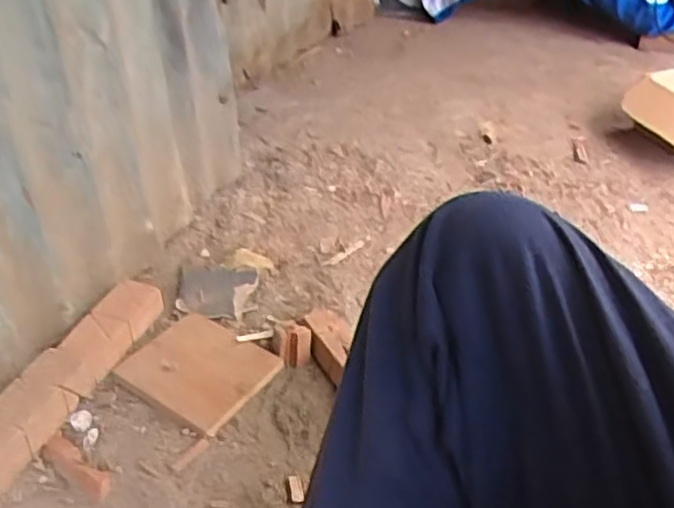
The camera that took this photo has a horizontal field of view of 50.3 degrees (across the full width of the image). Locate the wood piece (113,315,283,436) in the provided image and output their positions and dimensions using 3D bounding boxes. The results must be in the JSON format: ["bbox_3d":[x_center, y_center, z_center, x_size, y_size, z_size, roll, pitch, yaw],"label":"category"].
[{"bbox_3d":[-0.148,0.124,0.774,0.134,0.012,0.120,25,39,23],"label":"wood piece"}]

